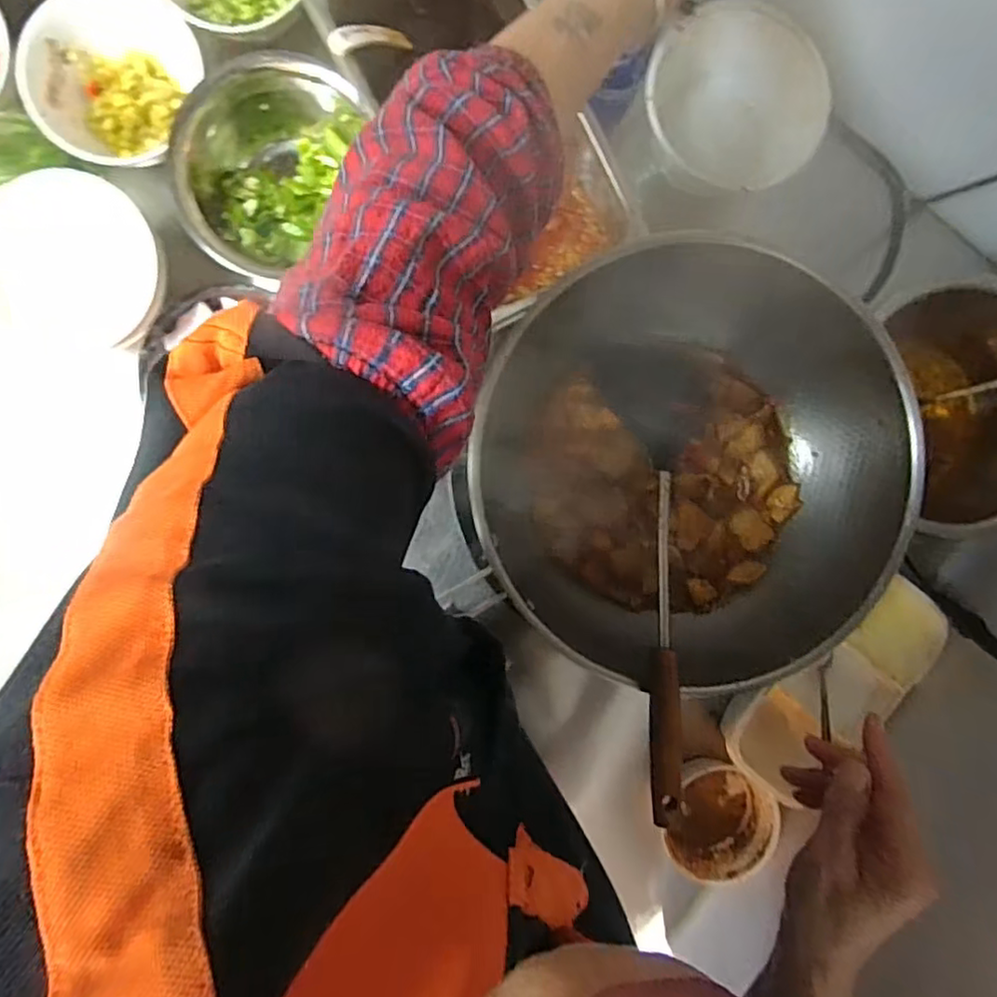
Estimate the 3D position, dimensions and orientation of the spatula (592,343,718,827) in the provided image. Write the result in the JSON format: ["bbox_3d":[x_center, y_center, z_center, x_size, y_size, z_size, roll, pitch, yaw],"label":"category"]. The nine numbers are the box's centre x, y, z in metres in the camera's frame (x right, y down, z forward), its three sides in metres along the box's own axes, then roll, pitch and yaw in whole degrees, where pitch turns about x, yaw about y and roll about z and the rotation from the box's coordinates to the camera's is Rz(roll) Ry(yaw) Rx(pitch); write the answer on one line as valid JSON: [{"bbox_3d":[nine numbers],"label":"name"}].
[{"bbox_3d":[0.124,0.053,0.483,0.090,0.076,0.344,1,74,-5],"label":"spatula"}]

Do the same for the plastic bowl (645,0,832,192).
[{"bbox_3d":[0.217,-0.369,0.600,0.165,0.098,0.134,27,90,-5],"label":"plastic bowl"}]

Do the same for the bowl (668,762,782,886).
[{"bbox_3d":[0.225,0.322,0.638,0.101,0.053,0.115,12,91,-5],"label":"bowl"}]

